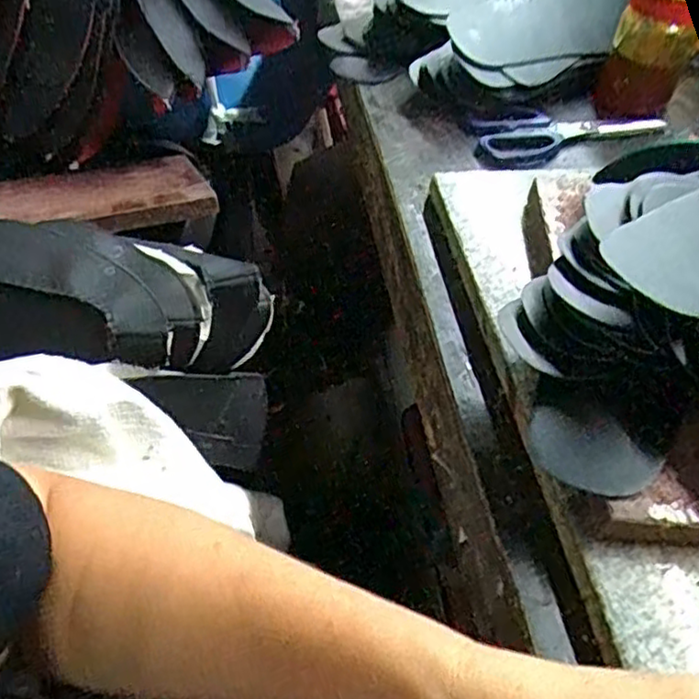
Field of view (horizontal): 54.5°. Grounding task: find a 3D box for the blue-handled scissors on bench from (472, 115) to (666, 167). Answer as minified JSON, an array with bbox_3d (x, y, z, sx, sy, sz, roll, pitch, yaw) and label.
[{"bbox_3d":[0.205,-0.199,0.617,0.193,0.014,0.055,-13,51,-16],"label":"blue-handled scissors on bench"}]

